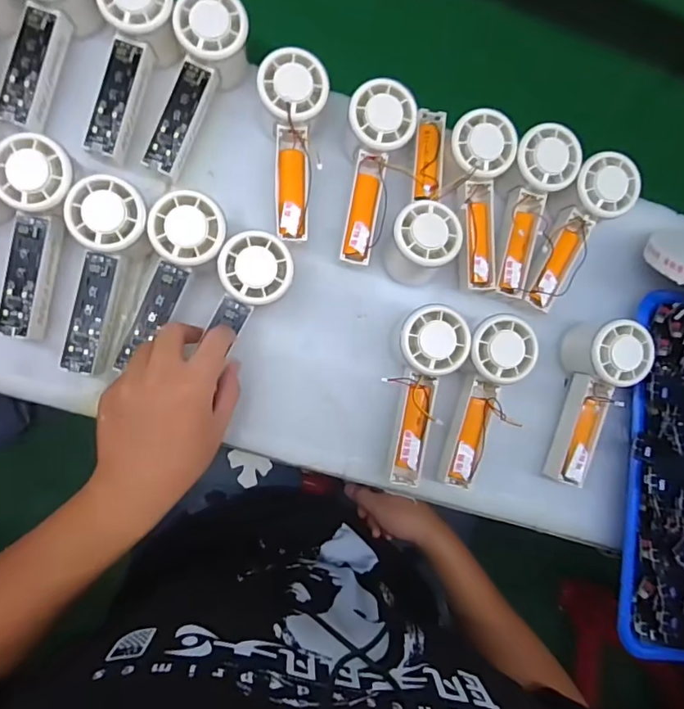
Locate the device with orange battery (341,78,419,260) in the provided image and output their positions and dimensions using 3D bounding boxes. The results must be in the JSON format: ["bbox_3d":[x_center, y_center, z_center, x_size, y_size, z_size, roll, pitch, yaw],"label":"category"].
[{"bbox_3d":[0.026,-0.156,0.436,0.056,0.043,0.150,9,100,-6],"label":"device with orange battery"}]

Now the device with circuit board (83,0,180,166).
[{"bbox_3d":[-0.173,-0.236,0.409,0.057,0.040,0.149,15,99,-5],"label":"device with circuit board"}]

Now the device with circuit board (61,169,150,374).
[{"bbox_3d":[-0.188,-0.062,0.394,0.052,0.053,0.146,12,100,-6],"label":"device with circuit board"}]

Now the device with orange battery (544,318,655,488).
[{"bbox_3d":[0.229,0.044,0.448,0.061,0.061,0.150,10,85,-7],"label":"device with orange battery"}]

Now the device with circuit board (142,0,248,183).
[{"bbox_3d":[-0.121,-0.221,0.420,0.060,0.052,0.153,22,99,-5],"label":"device with circuit board"}]

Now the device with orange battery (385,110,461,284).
[{"bbox_3d":[0.072,-0.141,0.445,0.052,0.058,0.150,6,75,-6],"label":"device with orange battery"}]

